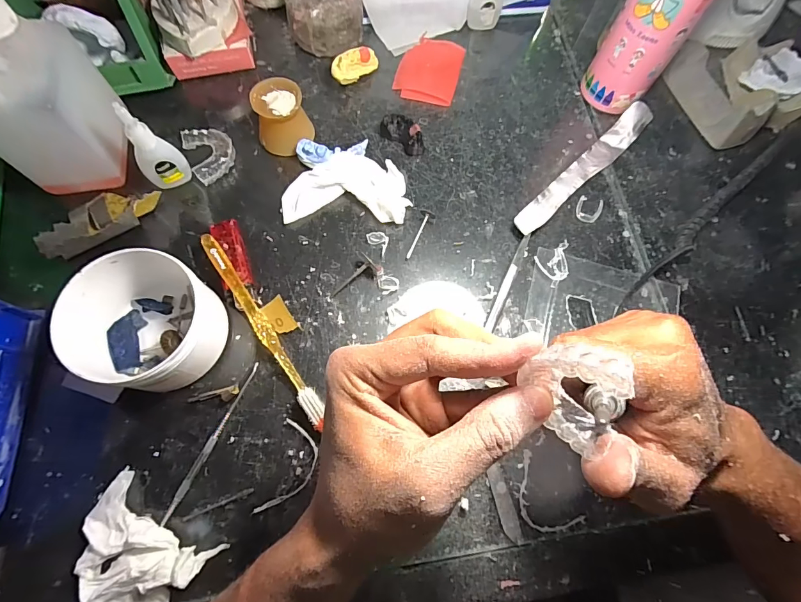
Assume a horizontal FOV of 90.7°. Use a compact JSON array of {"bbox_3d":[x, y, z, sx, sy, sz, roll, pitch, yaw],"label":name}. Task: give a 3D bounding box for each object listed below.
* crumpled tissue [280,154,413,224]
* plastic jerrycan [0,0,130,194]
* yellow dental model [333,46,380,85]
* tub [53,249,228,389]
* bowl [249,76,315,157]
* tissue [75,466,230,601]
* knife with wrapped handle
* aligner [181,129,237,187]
[{"bbox_3d":[-0.049,-0.102,0.361,0.109,0.018,0.062,3,71,-2],"label":"crumpled tissue"},{"bbox_3d":[-0.277,-0.155,0.305,0.072,0.119,0.077,-16,73,-8],"label":"plastic jerrycan"},{"bbox_3d":[-0.045,-0.236,0.397,0.016,0.022,0.057,44,60,11],"label":"yellow dental model"},{"bbox_3d":[-0.183,0.019,0.289,0.093,0.059,0.087,24,72,5],"label":"tub"},{"bbox_3d":[-0.108,-0.167,0.366,0.049,0.044,0.056,-16,73,-8],"label":"bowl"},{"bbox_3d":[-0.176,0.169,0.258,0.086,0.021,0.068,30,73,7],"label":"tissue"},{"bbox_3d":[0.152,-0.096,0.370,0.039,0.015,0.284,38,74,10],"label":"knife with wrapped handle"},{"bbox_3d":[-0.176,-0.137,0.369,0.040,0.013,0.054,-25,74,-11],"label":"aligner"}]

